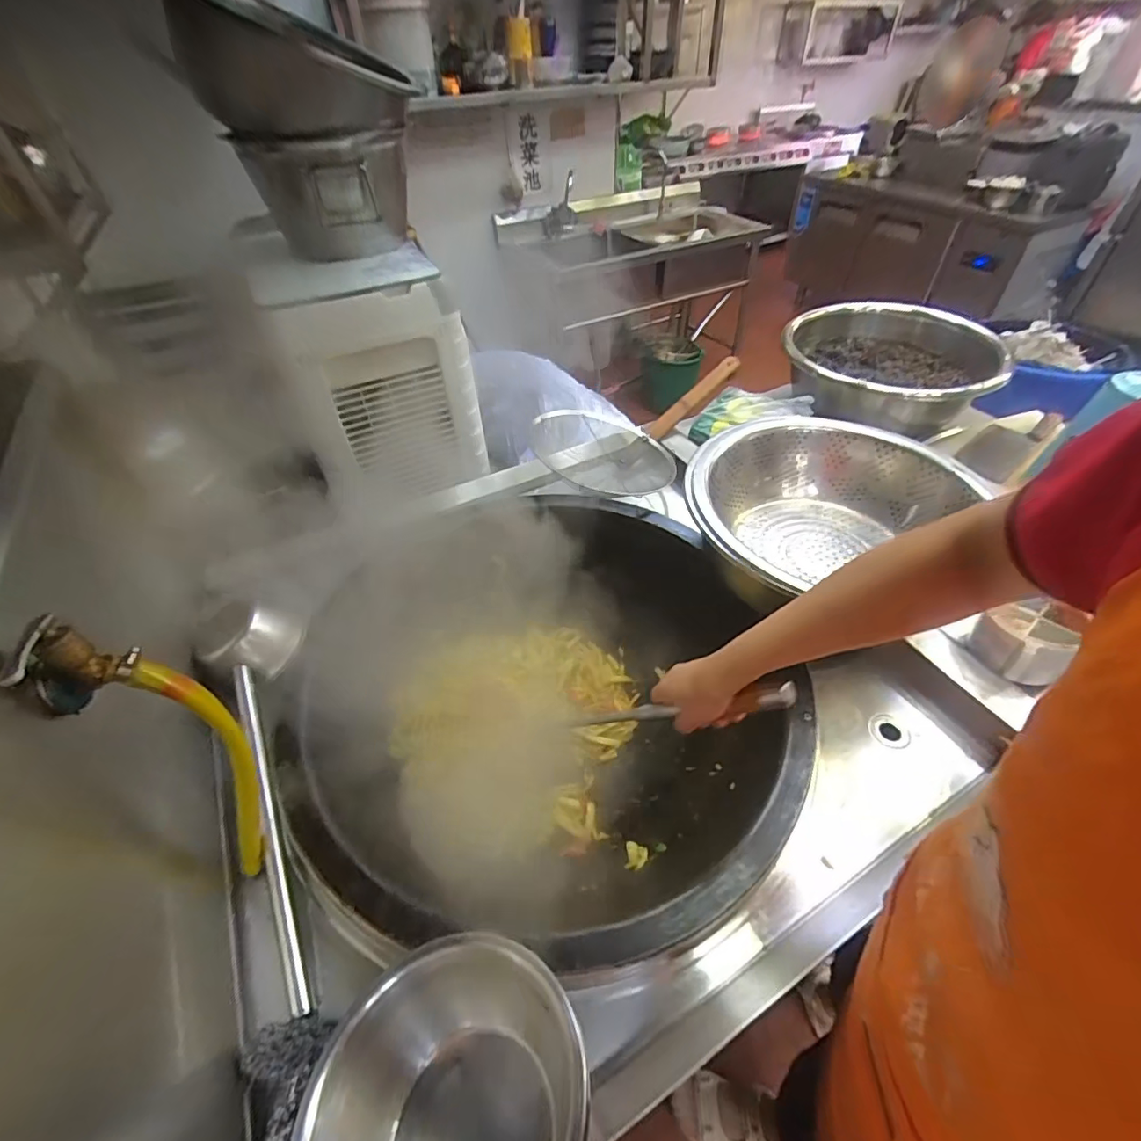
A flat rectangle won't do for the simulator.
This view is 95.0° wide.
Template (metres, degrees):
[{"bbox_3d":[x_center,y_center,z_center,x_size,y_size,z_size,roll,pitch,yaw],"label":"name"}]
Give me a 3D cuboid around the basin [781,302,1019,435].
[{"bbox_3d":[0.740,-0.474,1.236,0.439,0.171,0.407,-1,46,1],"label":"basin"}]

